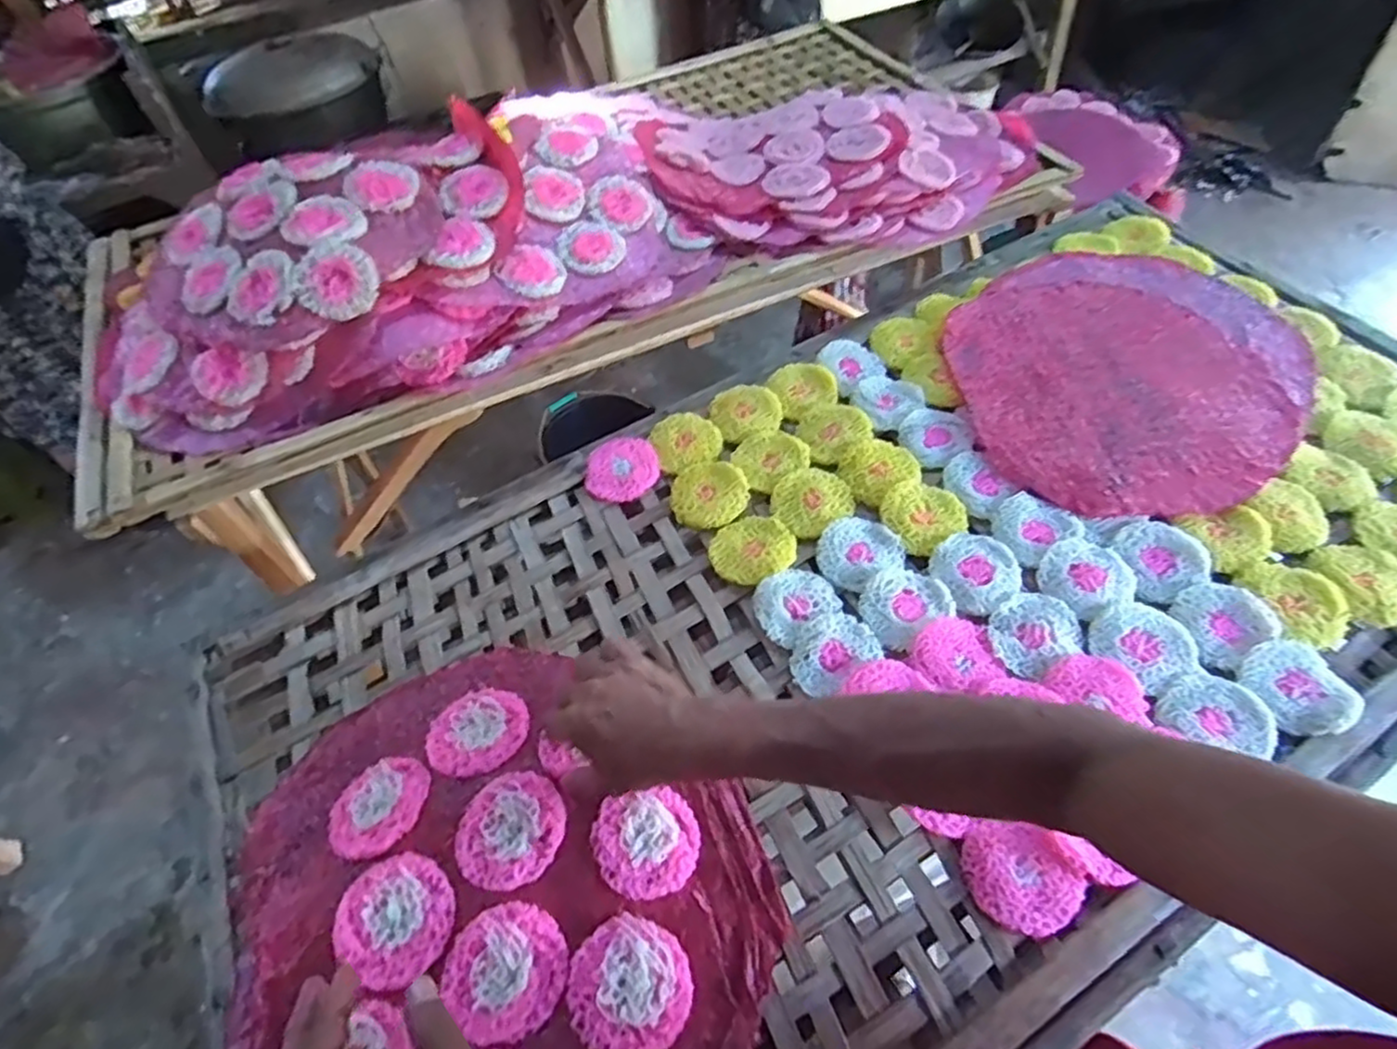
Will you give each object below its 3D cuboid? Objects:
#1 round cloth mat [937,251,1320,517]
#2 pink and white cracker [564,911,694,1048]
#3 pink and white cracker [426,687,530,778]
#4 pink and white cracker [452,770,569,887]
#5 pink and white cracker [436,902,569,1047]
[{"bbox_3d":[0.464,-0.174,0.760,0.369,0.019,0.380,-2,54,3],"label":"round cloth mat"},{"bbox_3d":[-0.045,0.301,0.460,0.078,0.013,0.078,-2,54,3],"label":"pink and white cracker"},{"bbox_3d":[-0.181,0.169,0.577,0.075,0.014,0.079,-2,54,3],"label":"pink and white cracker"},{"bbox_3d":[-0.140,0.224,0.519,0.078,0.008,0.076,-2,54,3],"label":"pink and white cracker"},{"bbox_3d":[-0.126,0.294,0.467,0.075,0.014,0.073,36,65,27],"label":"pink and white cracker"}]

